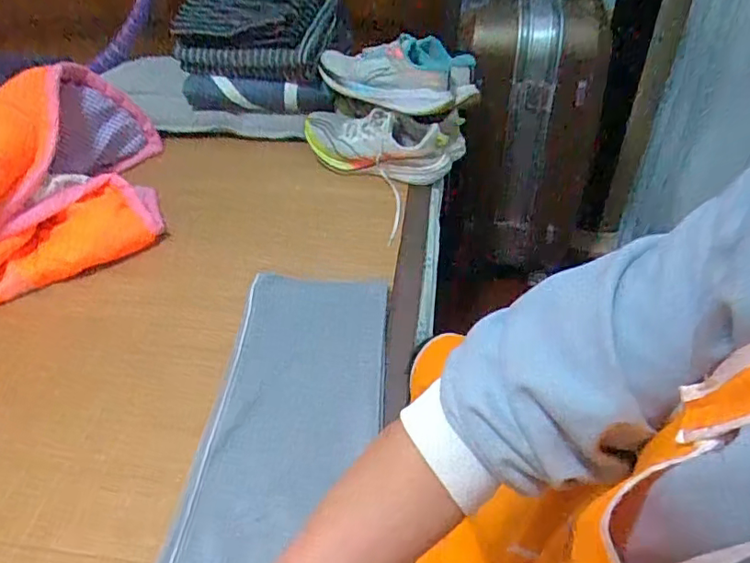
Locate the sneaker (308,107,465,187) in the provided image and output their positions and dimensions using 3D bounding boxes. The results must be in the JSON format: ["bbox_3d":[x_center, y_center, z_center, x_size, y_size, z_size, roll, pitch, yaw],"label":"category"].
[{"bbox_3d":[0.010,-0.237,1.009,0.287,0.101,0.101,6,46,9],"label":"sneaker"}]

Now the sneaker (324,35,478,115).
[{"bbox_3d":[0.039,-0.368,0.984,0.273,0.112,0.138,3,45,4],"label":"sneaker"}]

